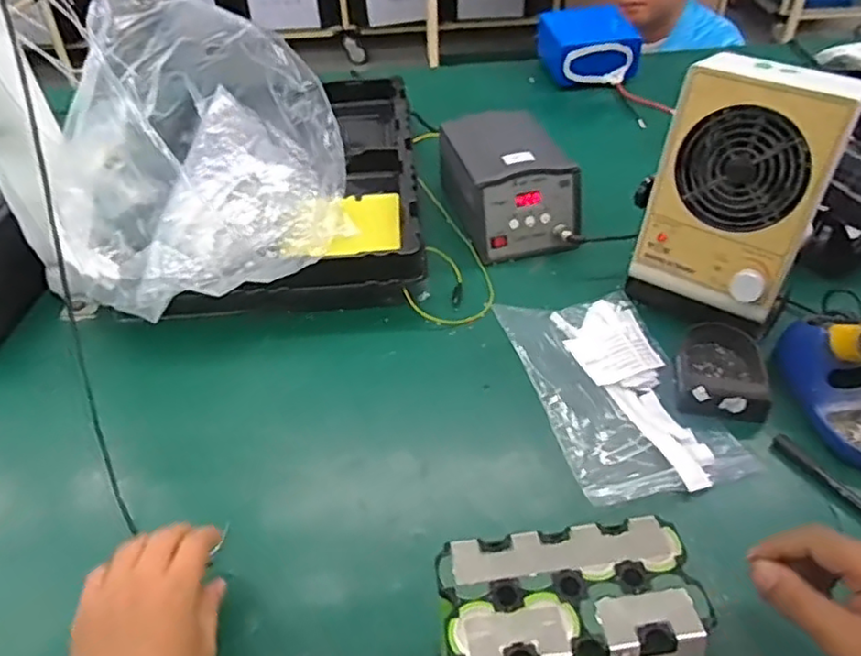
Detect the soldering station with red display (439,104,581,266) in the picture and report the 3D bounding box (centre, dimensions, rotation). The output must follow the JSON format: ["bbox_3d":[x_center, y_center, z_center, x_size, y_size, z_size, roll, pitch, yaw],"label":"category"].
[{"bbox_3d":[0.095,-0.183,0.821,0.130,0.103,0.205,-15,45,-12],"label":"soldering station with red display"}]

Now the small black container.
[{"bbox_3d":[0.283,0.037,0.638,0.081,0.038,0.113,8,44,11],"label":"small black container"}]

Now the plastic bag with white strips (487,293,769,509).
[{"bbox_3d":[0.173,0.057,0.618,0.160,0.017,0.231,-6,46,-19],"label":"plastic bag with white strips"}]

